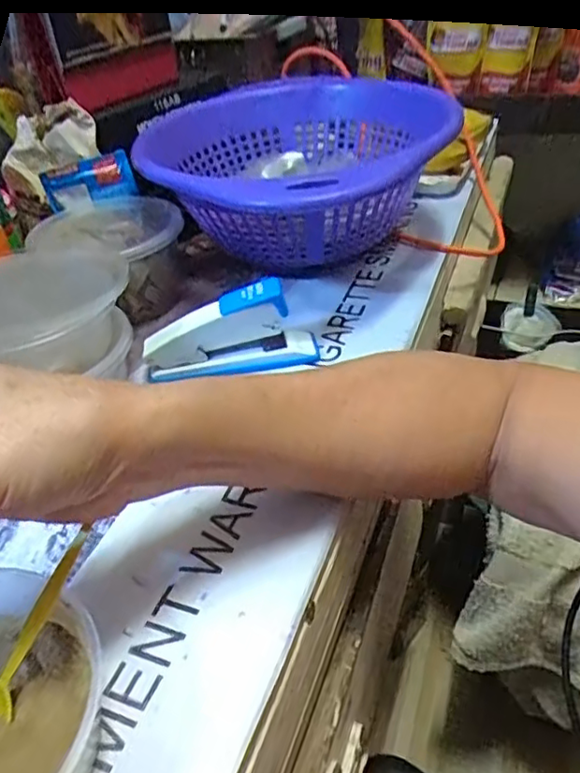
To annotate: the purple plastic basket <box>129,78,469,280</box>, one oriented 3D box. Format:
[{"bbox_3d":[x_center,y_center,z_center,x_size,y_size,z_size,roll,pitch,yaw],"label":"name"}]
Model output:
[{"bbox_3d":[0.009,-0.193,0.537,0.228,0.095,0.232,-4,38,3],"label":"purple plastic basket"}]

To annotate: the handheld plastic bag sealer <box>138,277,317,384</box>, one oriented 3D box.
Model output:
[{"bbox_3d":[-0.041,-0.037,0.399,0.117,0.051,0.030,-14,38,-10],"label":"handheld plastic bag sealer"}]

